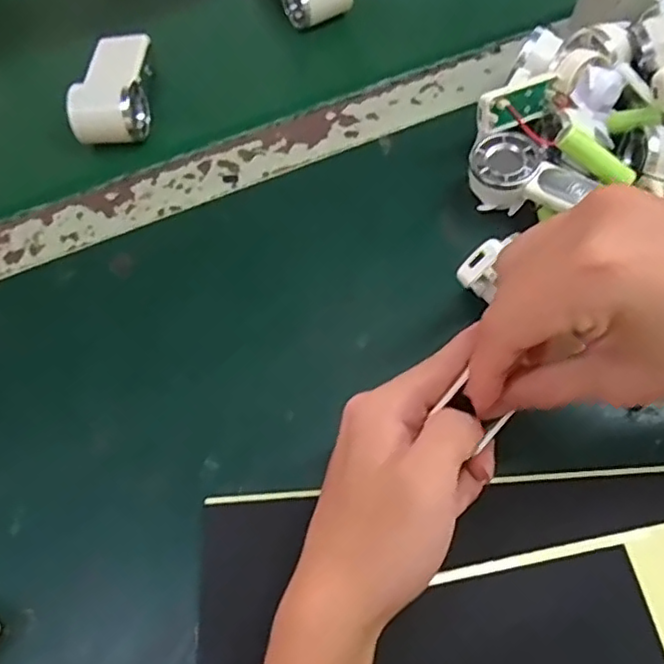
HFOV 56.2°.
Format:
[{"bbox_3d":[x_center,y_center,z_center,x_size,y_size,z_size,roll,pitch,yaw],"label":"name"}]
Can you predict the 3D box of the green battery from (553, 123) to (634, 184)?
[{"bbox_3d":[0.150,-0.099,0.354,0.049,0.013,0.011,32,66,-8],"label":"green battery"}]

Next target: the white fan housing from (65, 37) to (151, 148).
[{"bbox_3d":[-0.154,-0.174,0.441,0.045,0.032,0.098,-1,65,2],"label":"white fan housing"}]

